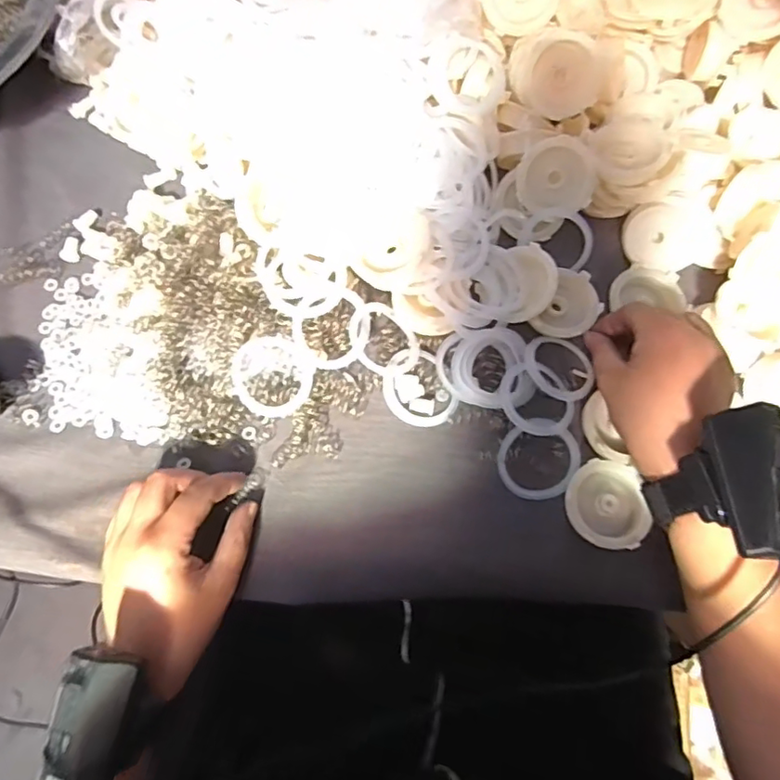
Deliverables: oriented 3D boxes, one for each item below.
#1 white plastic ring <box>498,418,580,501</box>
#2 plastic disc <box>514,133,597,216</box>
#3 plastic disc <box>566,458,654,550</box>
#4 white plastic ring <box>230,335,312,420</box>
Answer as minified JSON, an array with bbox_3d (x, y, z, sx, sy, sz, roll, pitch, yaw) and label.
[{"bbox_3d":[0.097,0.046,0.372,0.051,0.012,0.052,0,86,-3],"label":"white plastic ring"},{"bbox_3d":[0.119,-0.154,0.408,0.054,0.006,0.050,0,110,8],"label":"plastic disc"},{"bbox_3d":[0.139,0.073,0.364,0.052,0.017,0.052,1,71,-3],"label":"plastic disc"},{"bbox_3d":[-0.078,-0.011,0.379,0.051,0.013,0.056,1,71,-3],"label":"white plastic ring"}]

